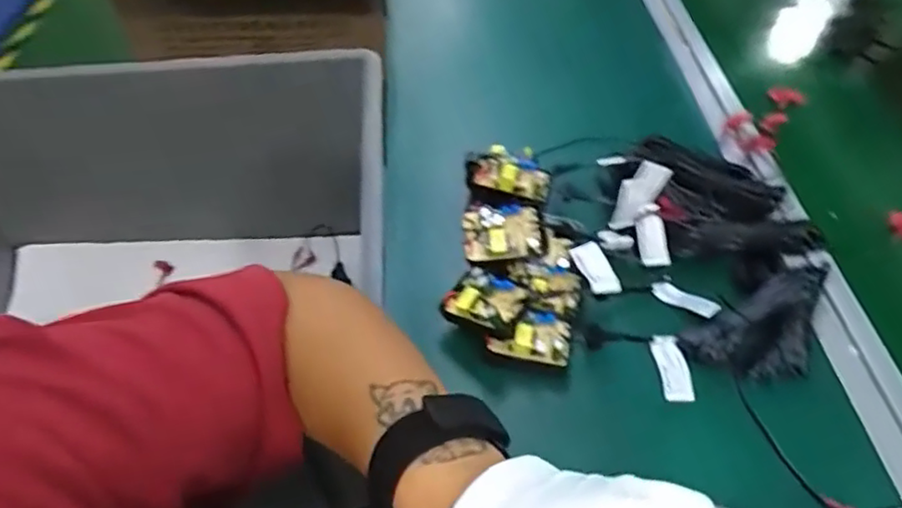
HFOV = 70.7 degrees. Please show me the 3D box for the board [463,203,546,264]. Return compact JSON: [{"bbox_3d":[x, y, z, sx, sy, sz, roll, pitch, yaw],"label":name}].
[{"bbox_3d":[0.037,-0.015,0.447,0.054,0.040,0.024,1,7,16],"label":"board"}]

